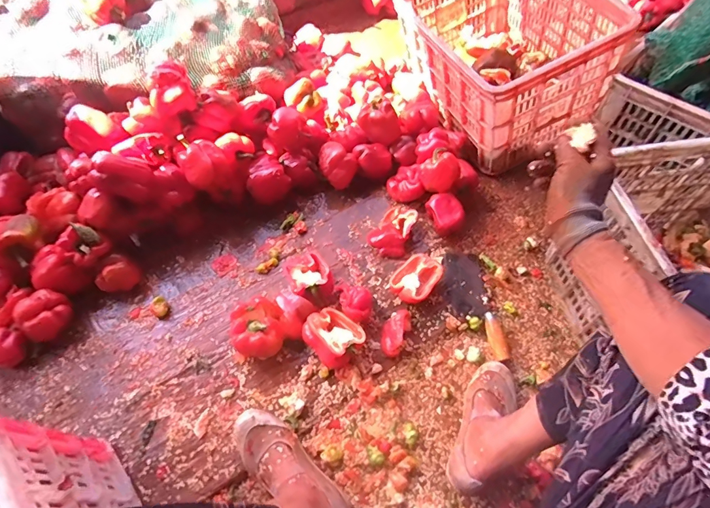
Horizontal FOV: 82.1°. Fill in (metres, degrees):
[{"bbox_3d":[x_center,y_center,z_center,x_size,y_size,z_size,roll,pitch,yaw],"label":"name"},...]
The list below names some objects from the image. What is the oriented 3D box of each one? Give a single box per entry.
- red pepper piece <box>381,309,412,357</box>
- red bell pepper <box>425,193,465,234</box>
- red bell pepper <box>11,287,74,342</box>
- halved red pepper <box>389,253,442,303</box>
[{"bbox_3d":[0.079,0.153,0.812,0.053,0.042,0.096,22,60,15],"label":"red pepper piece"},{"bbox_3d":[0.213,-0.094,0.950,0.066,0.087,0.081,-21,58,-12],"label":"red bell pepper"},{"bbox_3d":[-0.618,0.124,0.819,0.082,0.079,0.094,28,62,19],"label":"red bell pepper"},{"bbox_3d":[0.135,0.051,0.877,0.108,0.047,0.091,-38,63,-21],"label":"halved red pepper"}]

